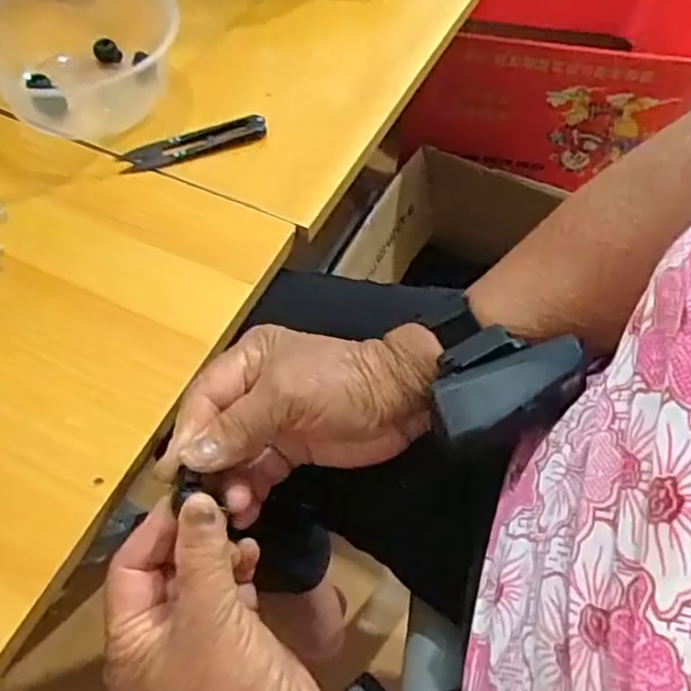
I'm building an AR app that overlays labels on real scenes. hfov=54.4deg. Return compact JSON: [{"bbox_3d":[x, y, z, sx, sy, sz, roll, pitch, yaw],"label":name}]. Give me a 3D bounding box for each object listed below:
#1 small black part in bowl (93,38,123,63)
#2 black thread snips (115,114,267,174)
[{"bbox_3d":[-0.181,-0.223,0.509,0.019,0.011,0.020,0,57,0],"label":"small black part in bowl"},{"bbox_3d":[-0.104,-0.140,0.462,0.100,0.011,0.021,-17,59,-11],"label":"black thread snips"}]

